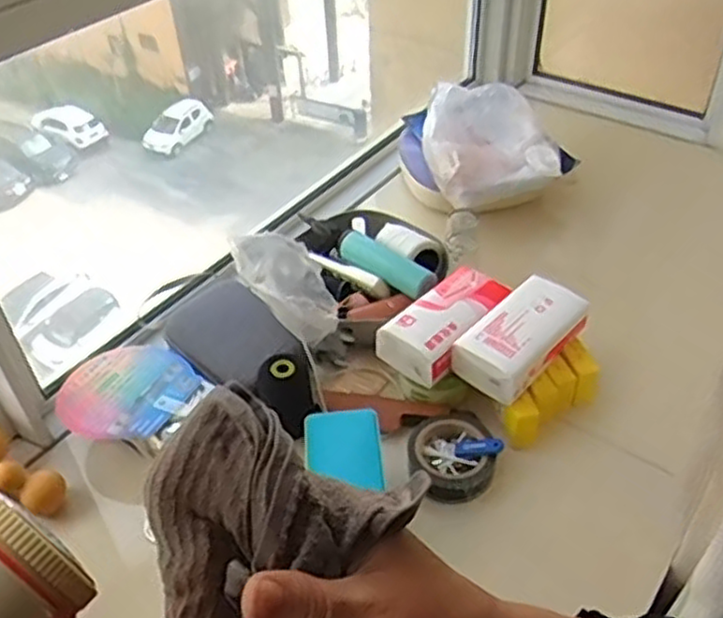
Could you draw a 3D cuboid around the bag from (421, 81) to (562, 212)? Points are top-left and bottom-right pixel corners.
[{"bbox_3d":[0.203,-0.276,1.228,0.197,0.112,0.215,-2,42,1],"label":"bag"}]

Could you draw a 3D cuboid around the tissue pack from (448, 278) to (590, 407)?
[{"bbox_3d":[0.202,0.032,0.929,0.088,0.057,0.172,32,52,33],"label":"tissue pack"}]

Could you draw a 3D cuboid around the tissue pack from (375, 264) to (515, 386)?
[{"bbox_3d":[0.105,0.016,0.958,0.095,0.051,0.165,27,50,29],"label":"tissue pack"}]

